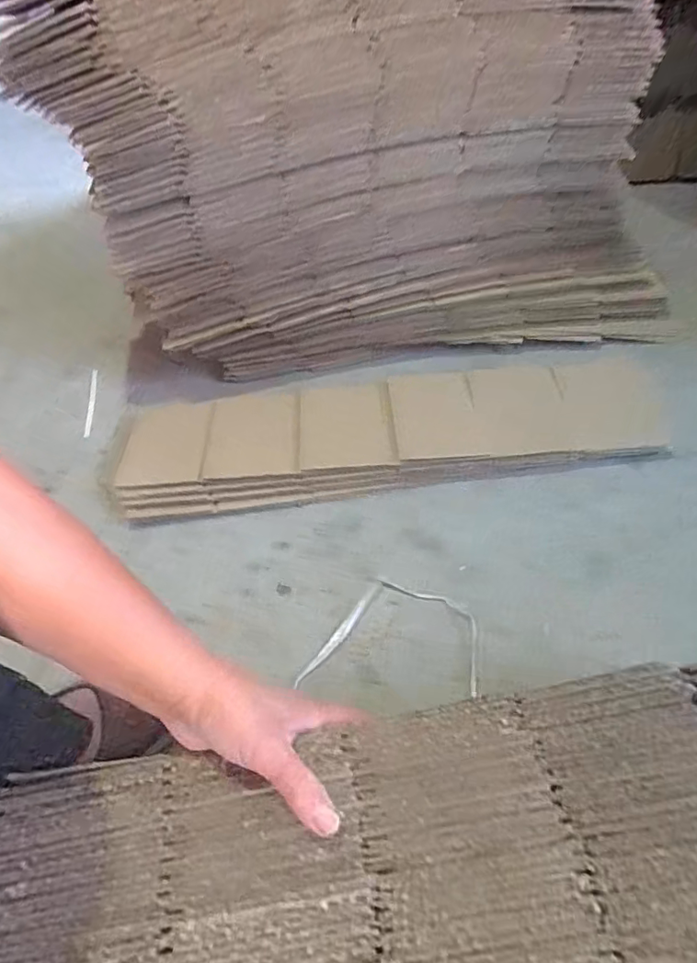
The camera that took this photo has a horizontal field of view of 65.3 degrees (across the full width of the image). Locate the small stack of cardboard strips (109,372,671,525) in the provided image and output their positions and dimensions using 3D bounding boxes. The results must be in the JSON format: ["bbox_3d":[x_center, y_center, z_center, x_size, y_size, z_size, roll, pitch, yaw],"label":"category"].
[{"bbox_3d":[0.035,-0.061,0.674,0.663,0.077,0.179,-5,50,2],"label":"small stack of cardboard strips"}]

